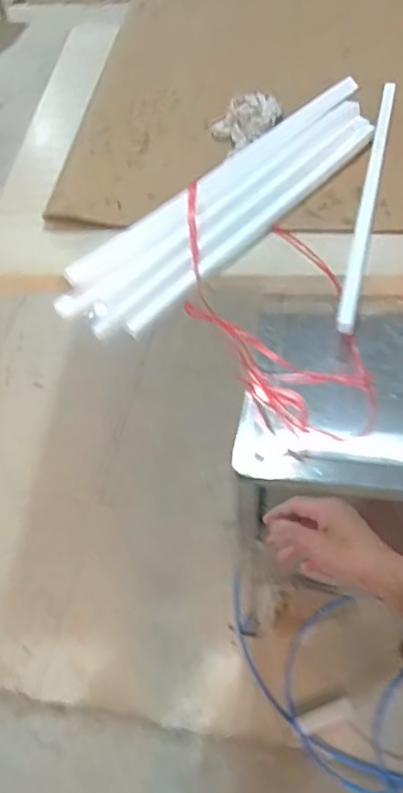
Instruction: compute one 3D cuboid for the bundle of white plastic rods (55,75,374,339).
[{"bbox_3d":[0.050,-0.308,0.945,0.131,0.082,0.648,37,66,26],"label":"bundle of white plastic rods"}]

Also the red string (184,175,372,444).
[{"bbox_3d":[0.102,-0.135,0.864,0.211,0.111,0.433,-27,58,-13],"label":"red string"}]

